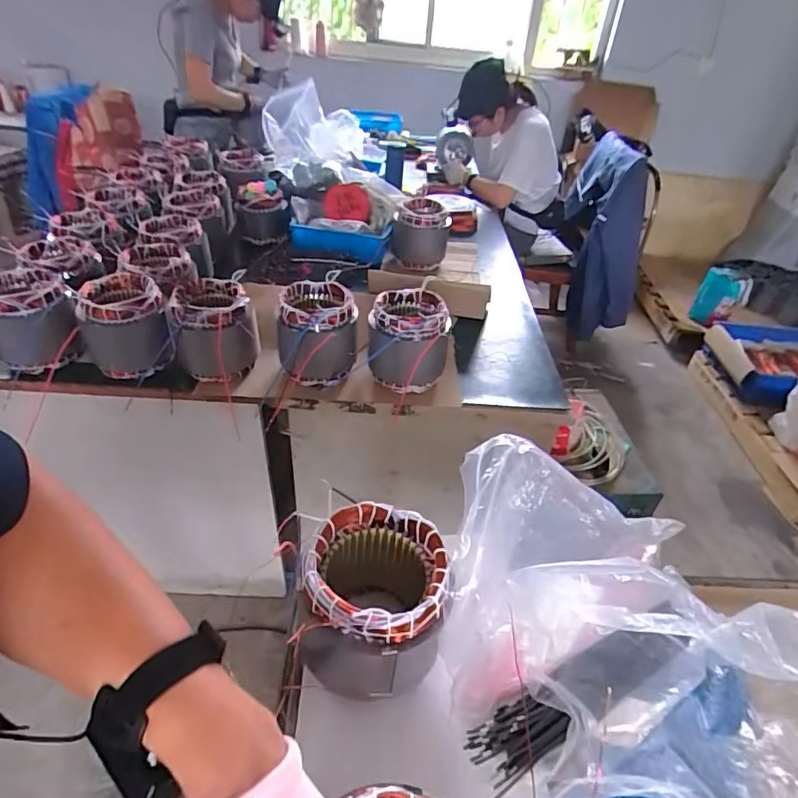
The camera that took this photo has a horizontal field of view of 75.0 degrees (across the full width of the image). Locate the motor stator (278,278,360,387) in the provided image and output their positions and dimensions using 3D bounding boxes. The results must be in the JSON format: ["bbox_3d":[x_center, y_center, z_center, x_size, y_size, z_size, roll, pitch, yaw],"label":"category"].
[{"bbox_3d":[-0.162,-0.127,1.026,0.148,0.151,0.166,0,39,-7],"label":"motor stator"}]

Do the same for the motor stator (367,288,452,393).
[{"bbox_3d":[0.016,-0.111,1.038,0.152,0.164,0.156,5,38,0],"label":"motor stator"}]

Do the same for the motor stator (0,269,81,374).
[{"bbox_3d":[-0.717,-0.144,1.015,0.148,0.143,0.171,-22,46,-30],"label":"motor stator"}]

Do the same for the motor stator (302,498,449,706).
[{"bbox_3d":[-0.023,0.220,0.552,0.137,0.174,0.133,3,39,-3],"label":"motor stator"}]

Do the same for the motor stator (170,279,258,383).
[{"bbox_3d":[-0.366,-0.139,1.033,0.150,0.153,0.148,-8,40,-16],"label":"motor stator"}]

